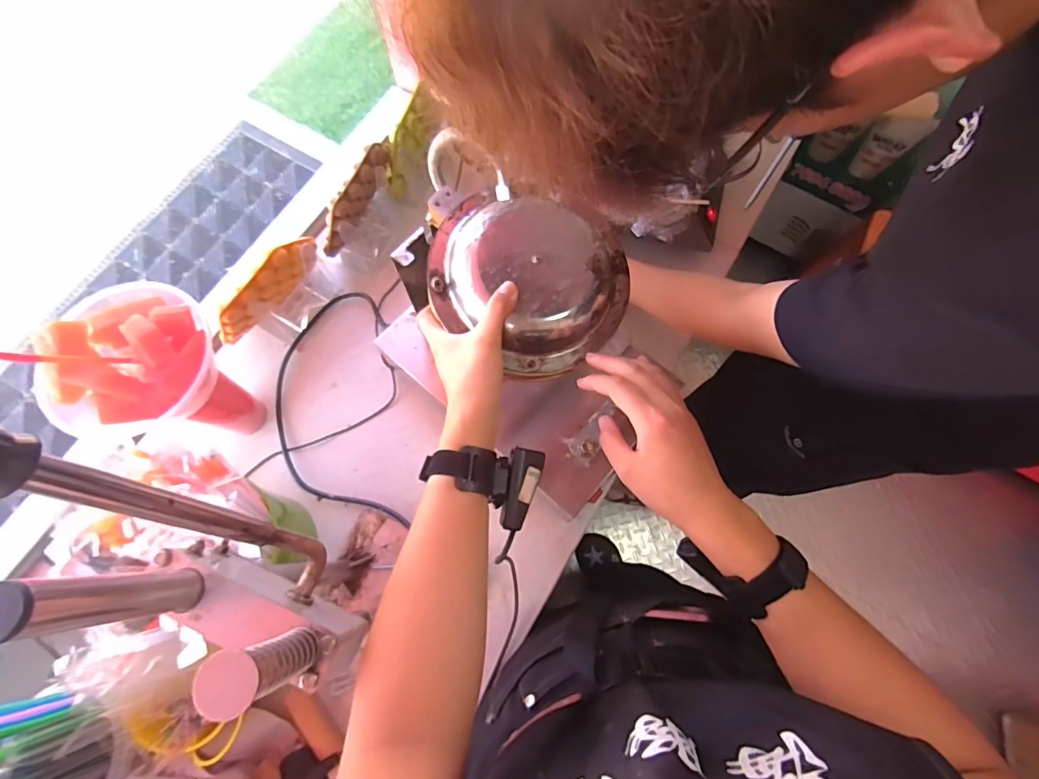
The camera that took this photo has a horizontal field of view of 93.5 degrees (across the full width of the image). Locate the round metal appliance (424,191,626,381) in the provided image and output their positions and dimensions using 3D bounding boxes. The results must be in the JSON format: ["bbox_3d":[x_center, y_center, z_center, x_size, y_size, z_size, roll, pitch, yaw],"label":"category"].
[{"bbox_3d":[0.008,-0.105,0.460,0.184,0.062,0.172,7,73,3],"label":"round metal appliance"}]

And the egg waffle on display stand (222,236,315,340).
[{"bbox_3d":[-0.329,-0.135,0.640,0.027,0.087,0.170,35,76,11],"label":"egg waffle on display stand"}]

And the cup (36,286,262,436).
[{"bbox_3d":[-0.372,-0.005,0.576,0.102,0.263,0.127,-6,72,0],"label":"cup"}]

